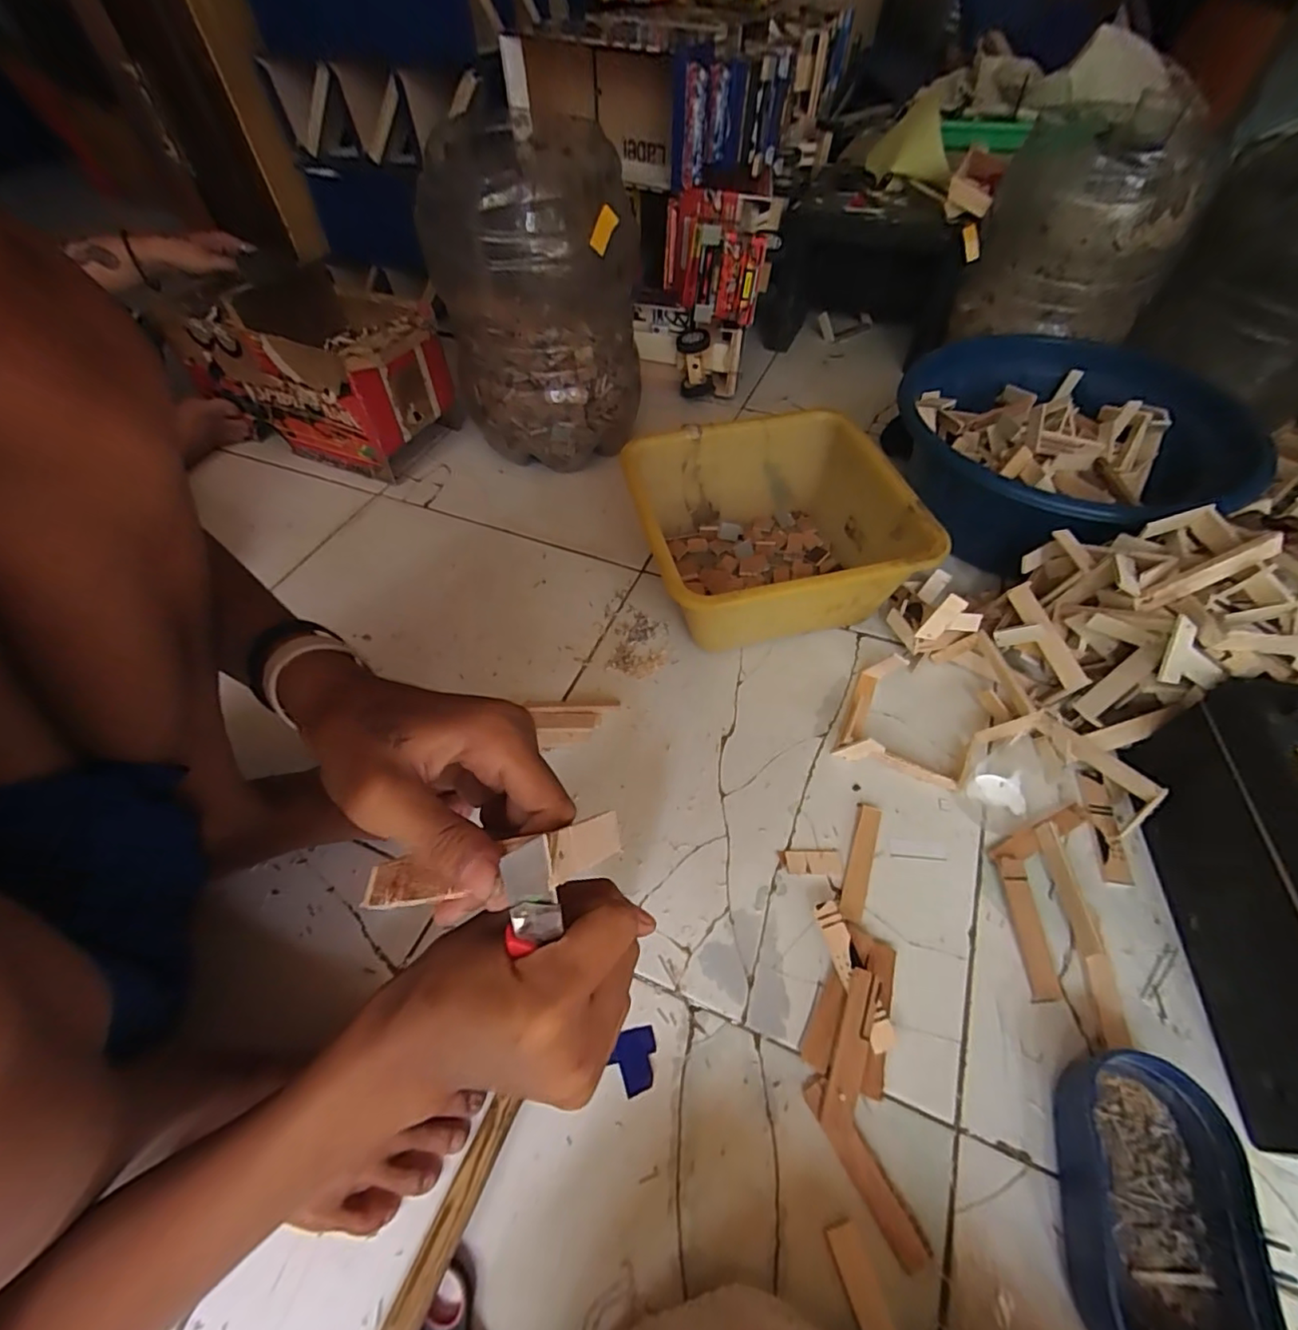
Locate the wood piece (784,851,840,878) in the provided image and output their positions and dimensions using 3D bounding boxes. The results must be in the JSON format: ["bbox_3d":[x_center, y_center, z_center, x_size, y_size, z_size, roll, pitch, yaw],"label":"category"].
[{"bbox_3d":[0.137,0.165,0.475,0.045,0.004,0.021,1,55,3],"label":"wood piece"}]

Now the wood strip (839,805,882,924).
[{"bbox_3d":[0.176,0.163,0.473,0.019,0.006,0.095,17,57,14],"label":"wood strip"}]

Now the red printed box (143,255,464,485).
[{"bbox_3d":[-0.430,-0.405,0.790,0.308,0.215,0.173,14,56,12],"label":"red printed box"}]

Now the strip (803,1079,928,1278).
[{"bbox_3d":[0.135,0.316,0.358,0.021,0.006,0.100,-26,57,-15],"label":"strip"}]

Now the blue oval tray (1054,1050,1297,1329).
[{"bbox_3d":[0.296,0.320,0.328,0.092,0.047,0.157,14,56,12],"label":"blue oval tray"}]

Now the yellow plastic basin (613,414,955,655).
[{"bbox_3d":[0.129,-0.138,0.623,0.254,0.126,0.260,-10,55,-5],"label":"yellow plastic basin"}]

